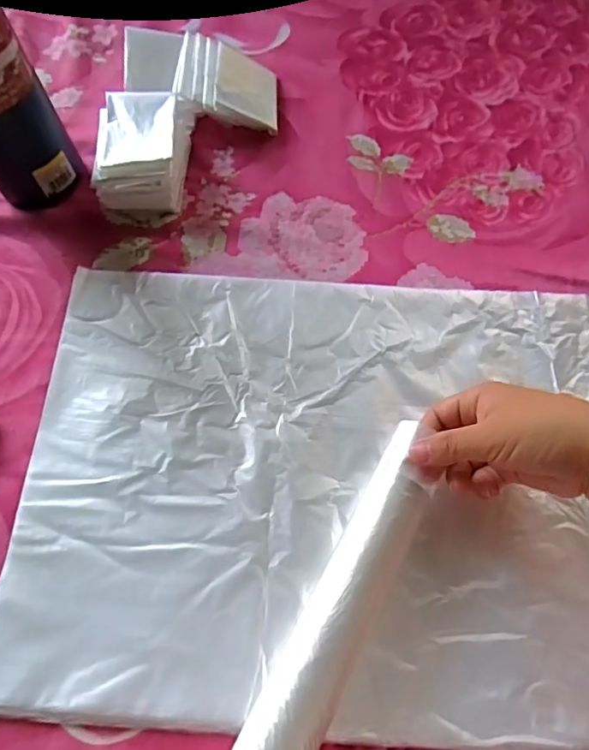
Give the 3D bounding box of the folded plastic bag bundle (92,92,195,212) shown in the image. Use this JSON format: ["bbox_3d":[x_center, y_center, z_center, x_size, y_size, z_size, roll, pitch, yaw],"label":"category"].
[{"bbox_3d":[-0.136,-0.201,0.460,0.071,0.048,0.107,2,66,3],"label":"folded plastic bag bundle"}]

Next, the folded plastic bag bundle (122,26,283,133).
[{"bbox_3d":[-0.088,-0.281,0.493,0.144,0.053,0.083,6,67,5],"label":"folded plastic bag bundle"}]

